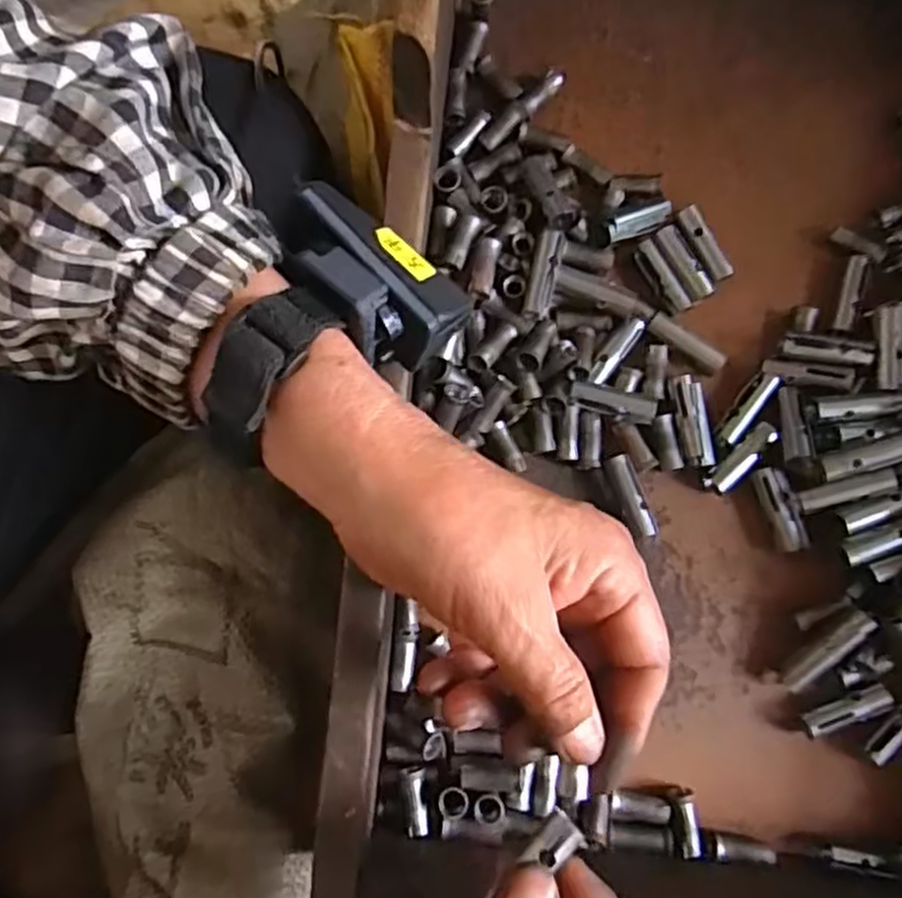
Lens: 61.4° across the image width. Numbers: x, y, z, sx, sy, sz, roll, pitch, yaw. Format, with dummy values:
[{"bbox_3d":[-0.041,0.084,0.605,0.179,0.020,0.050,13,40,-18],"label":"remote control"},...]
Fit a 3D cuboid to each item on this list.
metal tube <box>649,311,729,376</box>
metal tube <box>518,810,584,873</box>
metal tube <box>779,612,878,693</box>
[{"bbox_3d":[0.105,-0.047,0.338,0.037,0.008,0.008,35,82,8],"label":"metal tube"},{"bbox_3d":[0.032,0.123,0.235,0.018,0.007,0.011,-41,81,-6],"label":"metal tube"},{"bbox_3d":[0.155,0.083,0.314,0.043,0.009,0.010,-43,81,8],"label":"metal tube"}]

